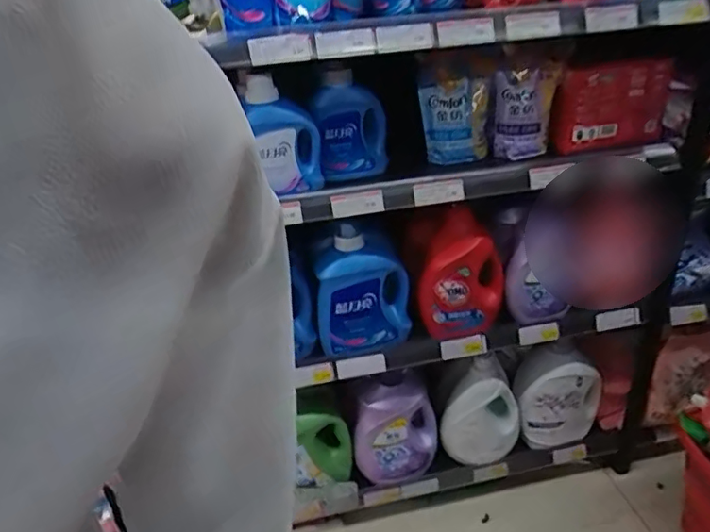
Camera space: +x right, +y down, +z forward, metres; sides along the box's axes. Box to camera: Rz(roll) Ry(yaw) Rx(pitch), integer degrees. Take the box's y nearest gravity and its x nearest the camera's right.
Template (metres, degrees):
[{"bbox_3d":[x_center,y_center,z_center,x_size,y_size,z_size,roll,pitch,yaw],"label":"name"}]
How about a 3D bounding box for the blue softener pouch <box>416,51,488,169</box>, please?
[{"bbox_3d":[0.195,-0.311,1.120,0.132,0.207,0.069,1,30,8],"label":"blue softener pouch"}]

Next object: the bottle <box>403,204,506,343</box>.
[{"bbox_3d":[0.210,0.015,1.209,0.205,0.269,0.100,1,30,9],"label":"bottle"}]

